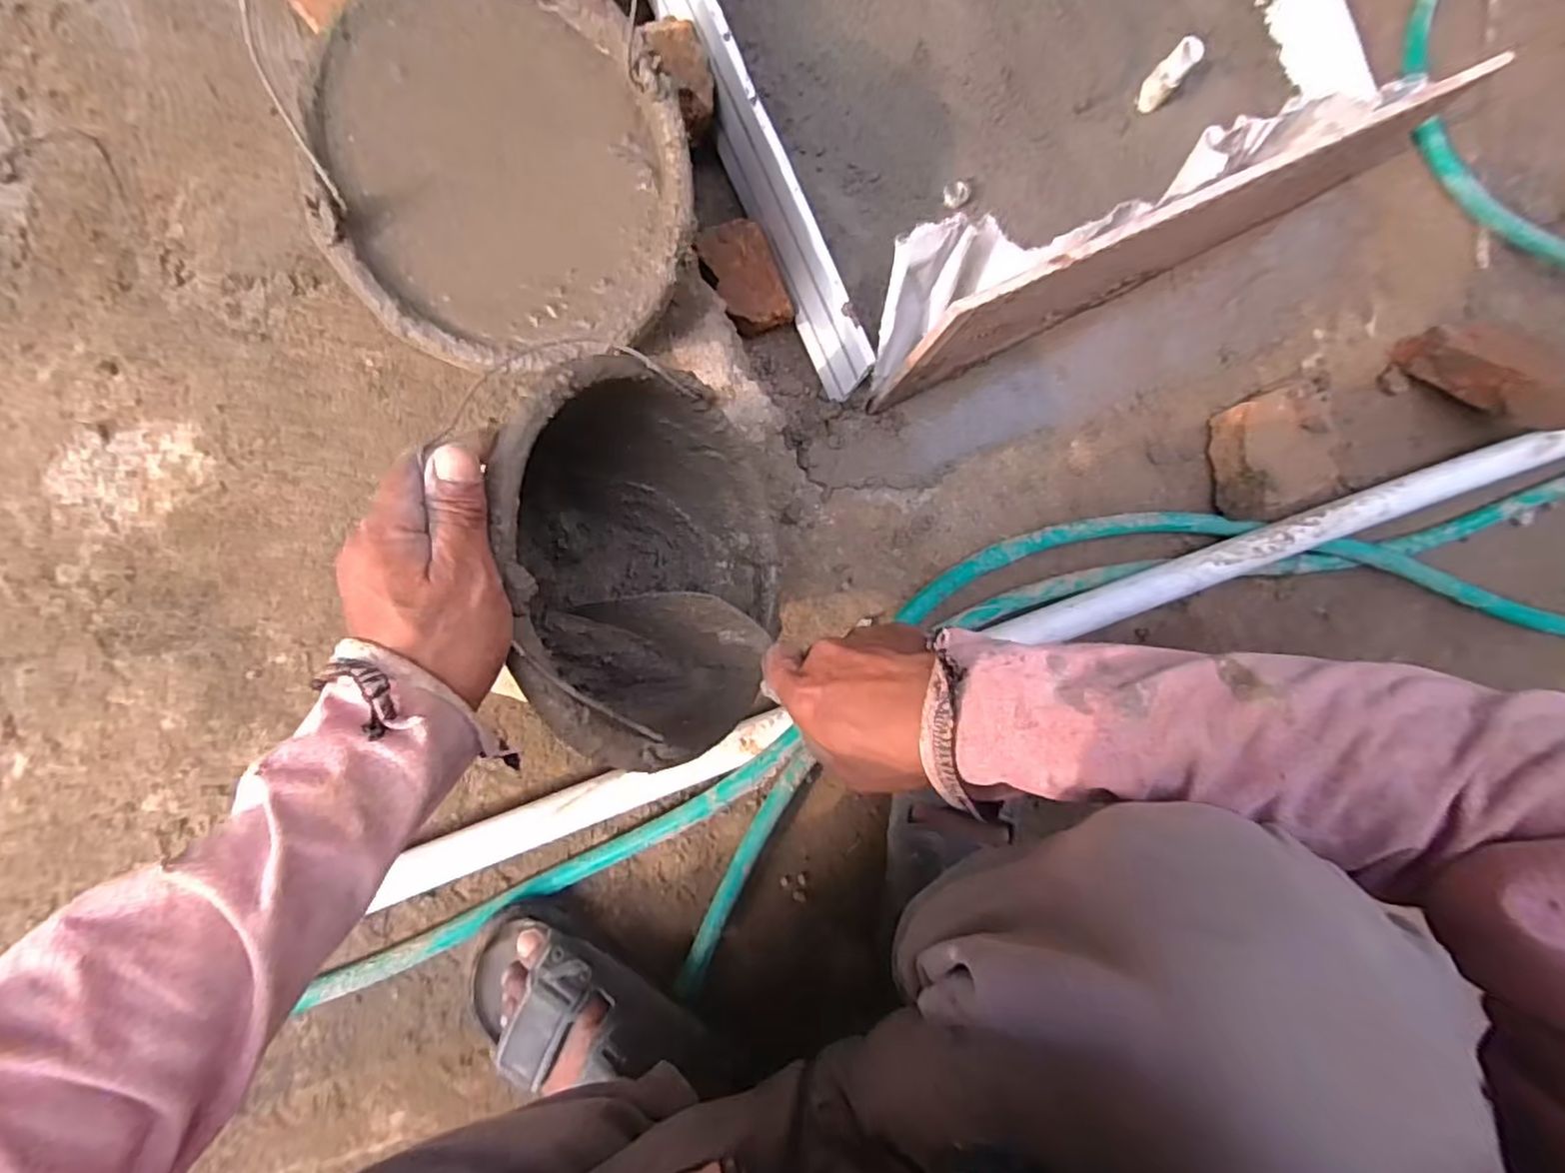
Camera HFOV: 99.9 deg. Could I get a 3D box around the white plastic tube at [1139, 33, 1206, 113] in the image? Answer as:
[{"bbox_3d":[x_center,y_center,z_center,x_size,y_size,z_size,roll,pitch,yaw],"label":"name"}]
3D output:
[{"bbox_3d":[0.344,-0.456,0.584,0.020,0.056,0.027,-2,90,-7],"label":"white plastic tube"}]

